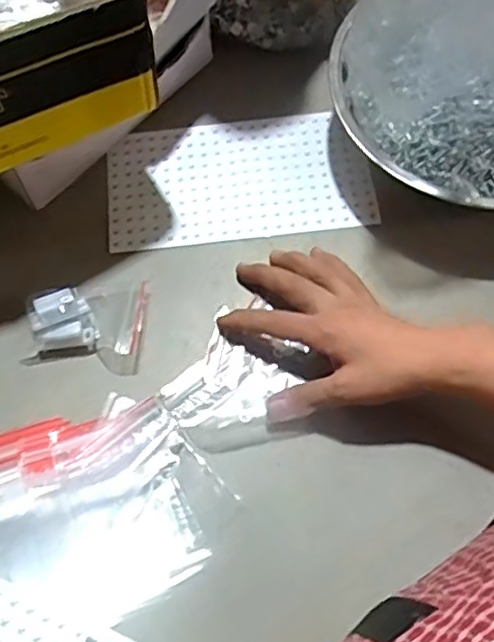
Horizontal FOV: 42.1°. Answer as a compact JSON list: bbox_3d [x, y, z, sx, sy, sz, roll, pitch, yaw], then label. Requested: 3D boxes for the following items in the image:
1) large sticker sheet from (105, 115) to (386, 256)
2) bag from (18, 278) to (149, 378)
[{"bbox_3d":[-0.007,-0.126,0.569,0.229,0.006,0.124,-8,67,-2],"label":"large sticker sheet"},{"bbox_3d":[-0.127,-0.002,0.501,0.091,0.032,0.073,3,68,3],"label":"bag"}]

